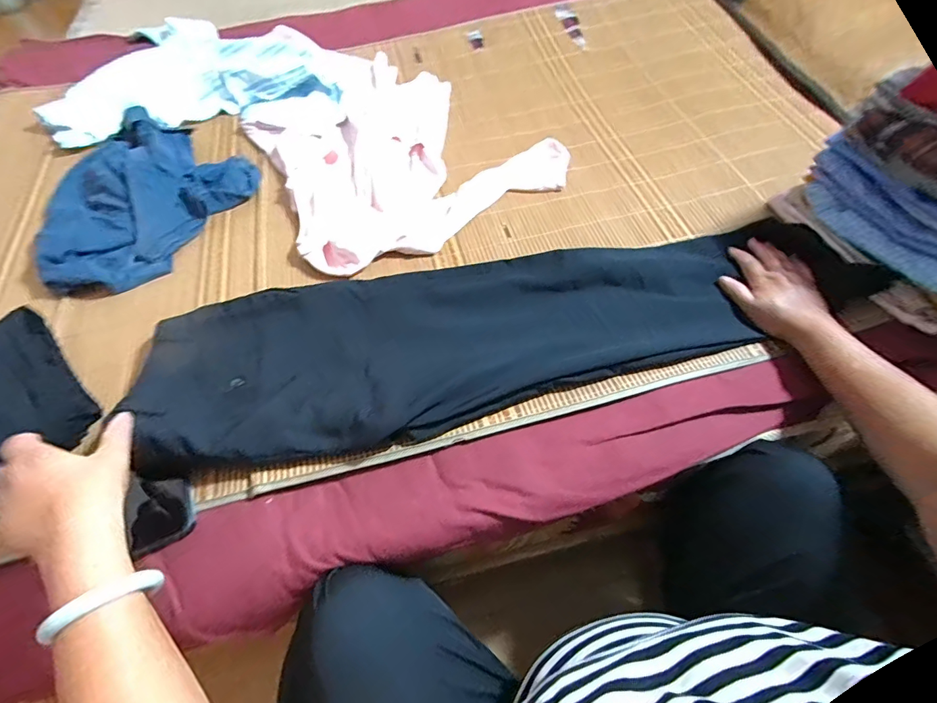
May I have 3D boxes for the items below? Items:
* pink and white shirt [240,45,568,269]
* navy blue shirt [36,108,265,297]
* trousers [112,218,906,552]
[{"bbox_3d":[-0.146,-0.388,0.784,0.449,0.035,0.527,-31,62,-14],"label":"pink and white shirt"},{"bbox_3d":[-0.545,-0.252,0.700,0.274,0.062,0.348,31,66,19],"label":"navy blue shirt"},{"bbox_3d":[0.039,-0.045,0.562,0.881,0.075,0.269,-17,60,-9],"label":"trousers"}]

